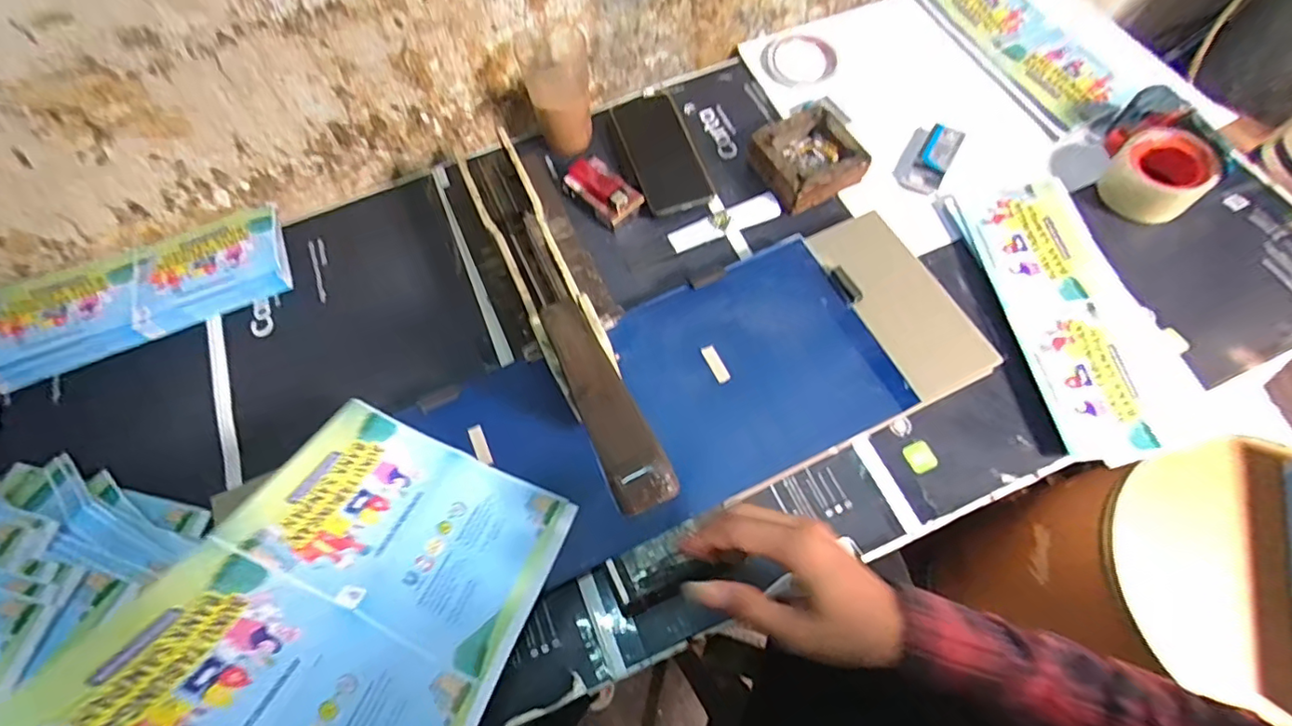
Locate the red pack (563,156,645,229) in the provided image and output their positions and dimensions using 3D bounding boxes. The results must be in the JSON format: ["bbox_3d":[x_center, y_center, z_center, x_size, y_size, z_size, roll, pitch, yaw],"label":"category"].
[{"bbox_3d":[-0.048,-0.197,0.639,0.048,0.025,0.088,-43,70,-16],"label":"red pack"}]

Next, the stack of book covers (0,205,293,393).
[{"bbox_3d":[-0.554,-0.077,0.611,0.311,0.030,0.112,-23,66,-8],"label":"stack of book covers"}]

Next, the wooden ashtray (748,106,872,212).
[{"bbox_3d":[0.177,-0.227,0.630,0.097,0.046,0.100,-22,66,-7],"label":"wooden ashtray"}]

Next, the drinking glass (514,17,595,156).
[{"bbox_3d":[-0.096,-0.311,0.642,0.079,0.105,0.090,-13,65,-3],"label":"drinking glass"}]

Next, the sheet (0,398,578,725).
[{"bbox_3d":[-0.192,0.162,0.386,0.214,0.057,0.293,38,30,-10],"label":"sheet"}]

